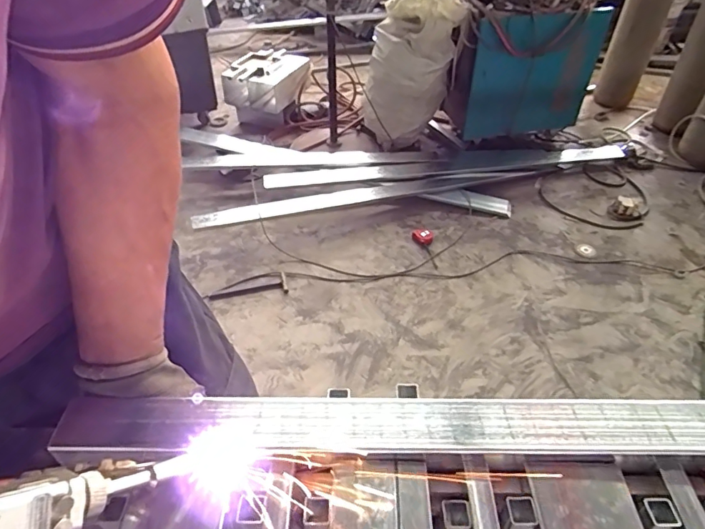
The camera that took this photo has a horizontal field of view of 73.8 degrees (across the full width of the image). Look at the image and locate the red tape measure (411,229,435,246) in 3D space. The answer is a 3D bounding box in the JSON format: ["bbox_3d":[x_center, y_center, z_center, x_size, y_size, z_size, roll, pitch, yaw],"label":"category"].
[{"bbox_3d":[0.279,-0.111,1.869,0.086,0.037,0.073,12,45,12],"label":"red tape measure"}]

